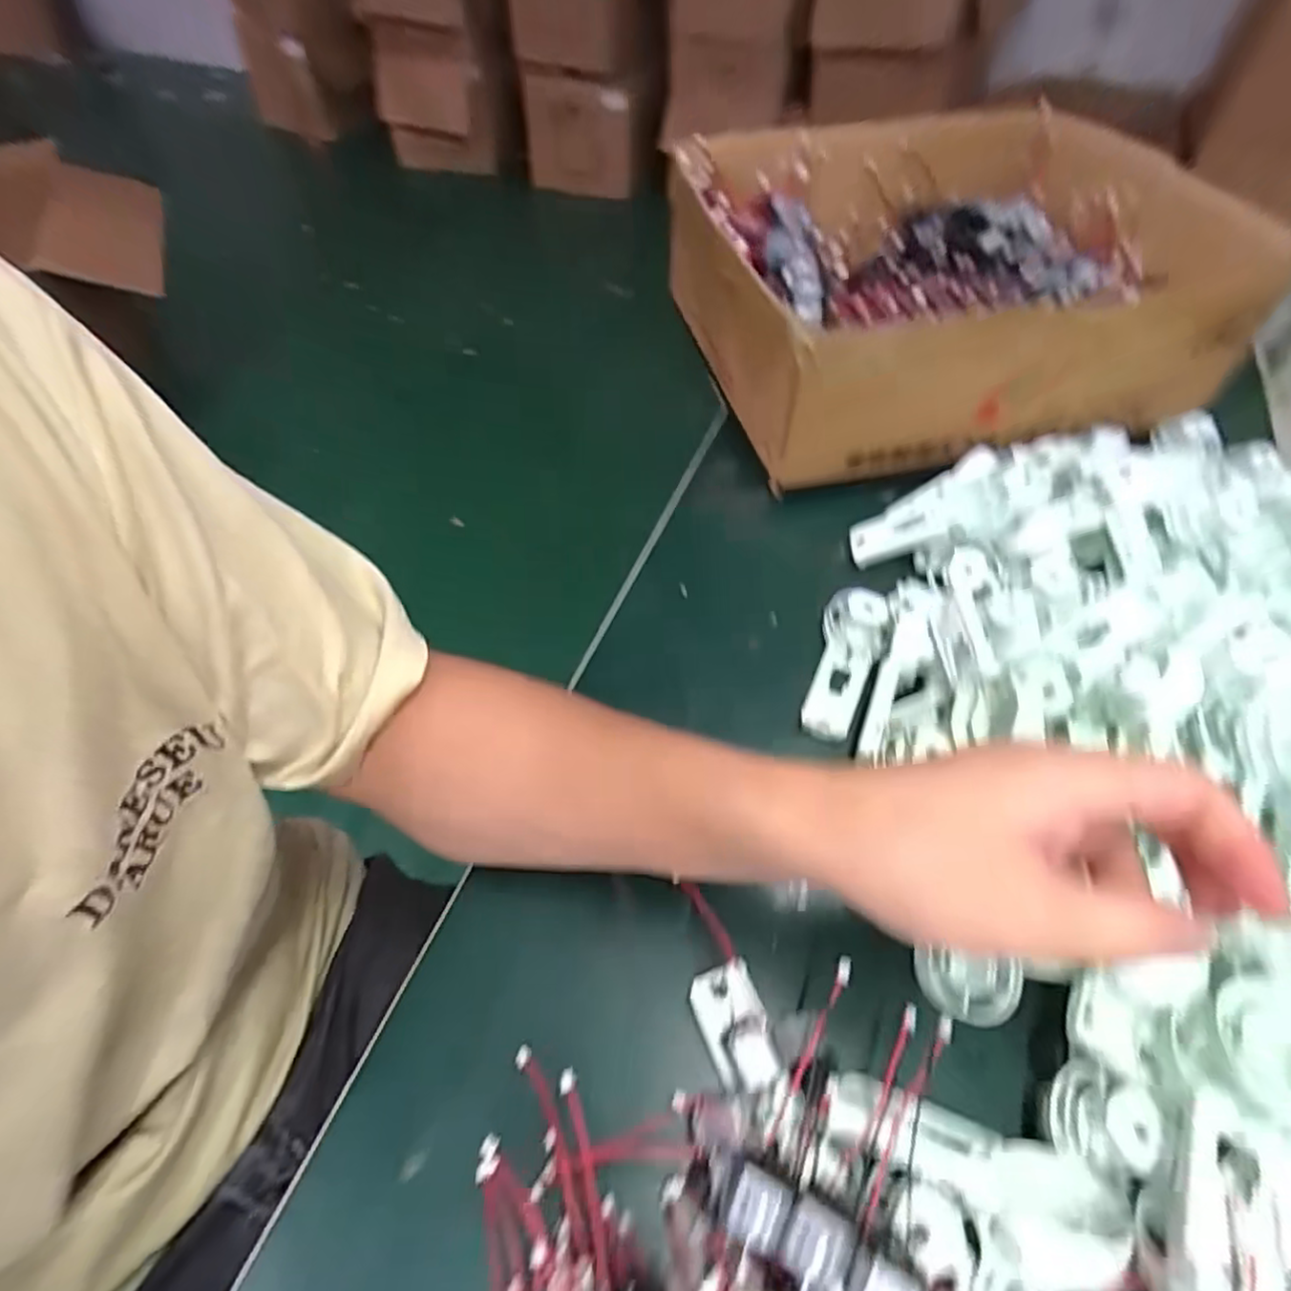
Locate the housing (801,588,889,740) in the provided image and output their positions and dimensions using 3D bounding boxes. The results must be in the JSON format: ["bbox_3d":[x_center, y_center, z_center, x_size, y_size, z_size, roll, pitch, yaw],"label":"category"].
[{"bbox_3d":[0.112,0.010,0.377,0.033,0.029,0.084,17,56,11],"label":"housing"}]

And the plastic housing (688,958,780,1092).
[{"bbox_3d":[0.037,0.155,0.275,0.025,0.014,0.044,-18,57,-13],"label":"plastic housing"}]

